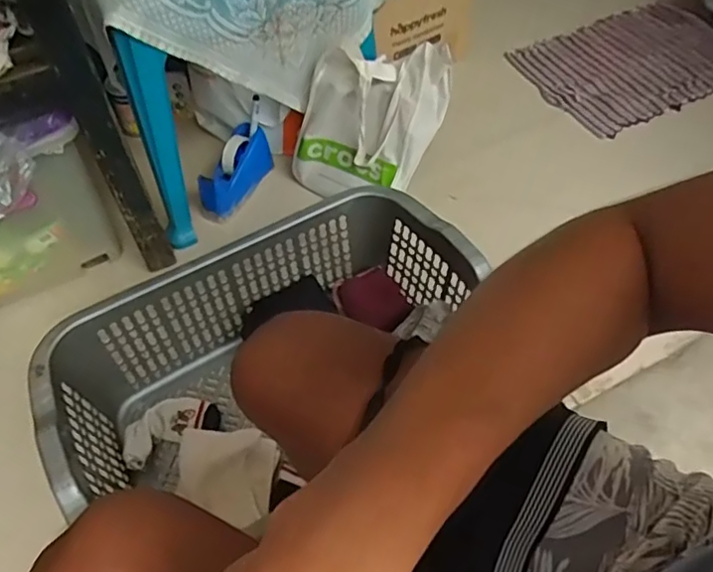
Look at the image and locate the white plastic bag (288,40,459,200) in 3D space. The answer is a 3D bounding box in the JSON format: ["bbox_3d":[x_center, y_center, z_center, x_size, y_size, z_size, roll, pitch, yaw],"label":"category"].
[{"bbox_3d":[0.022,-0.306,1.140,0.288,0.277,0.100,3,53,5],"label":"white plastic bag"}]

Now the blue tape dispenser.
[{"bbox_3d":[-0.243,-0.233,1.212,0.062,0.096,0.178,26,58,21],"label":"blue tape dispenser"}]

